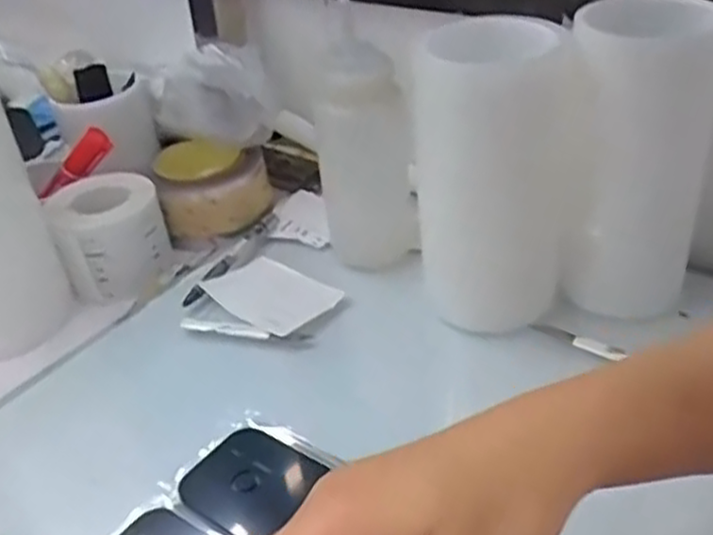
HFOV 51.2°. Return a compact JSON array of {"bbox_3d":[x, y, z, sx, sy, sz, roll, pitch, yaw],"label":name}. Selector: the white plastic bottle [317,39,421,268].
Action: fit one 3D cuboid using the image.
[{"bbox_3d":[0.007,-0.086,0.589,0.053,0.166,0.054,-22,37,-23],"label":"white plastic bottle"}]

